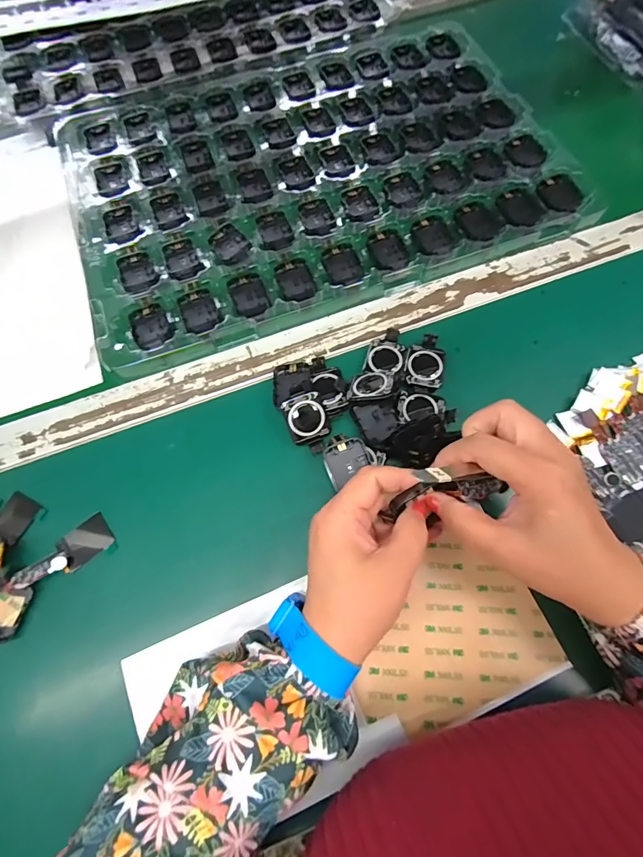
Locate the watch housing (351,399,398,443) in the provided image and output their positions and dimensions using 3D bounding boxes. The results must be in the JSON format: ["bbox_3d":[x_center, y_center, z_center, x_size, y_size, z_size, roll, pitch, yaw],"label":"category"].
[{"bbox_3d":[0.045,-0.007,0.339,0.032,0.010,0.037,-31,70,19],"label":"watch housing"}]

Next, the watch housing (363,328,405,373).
[{"bbox_3d":[0.057,-0.066,0.365,0.031,0.011,0.042,14,71,6],"label":"watch housing"}]

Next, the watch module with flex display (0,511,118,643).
[{"bbox_3d":[-0.203,0.108,0.303,0.106,0.018,0.035,-40,75,-12],"label":"watch module with flex display"}]

